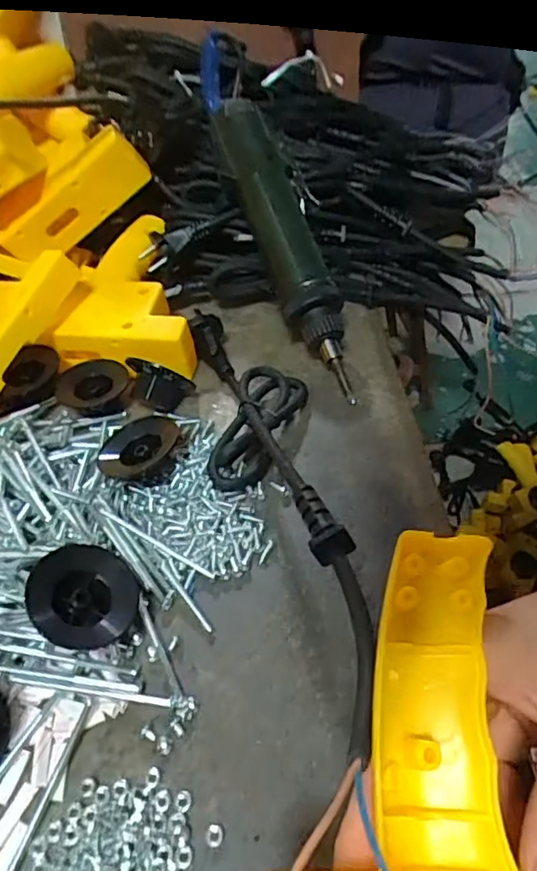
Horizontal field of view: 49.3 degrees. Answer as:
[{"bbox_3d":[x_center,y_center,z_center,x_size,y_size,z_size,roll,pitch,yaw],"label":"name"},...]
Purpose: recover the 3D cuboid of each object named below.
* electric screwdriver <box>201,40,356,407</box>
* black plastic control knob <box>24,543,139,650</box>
[{"bbox_3d":[0.003,-0.171,0.426,0.041,0.053,0.303,-15,76,-17],"label":"electric screwdriver"},{"bbox_3d":[-0.085,0.075,0.266,0.048,0.016,0.048,17,42,-17],"label":"black plastic control knob"}]

